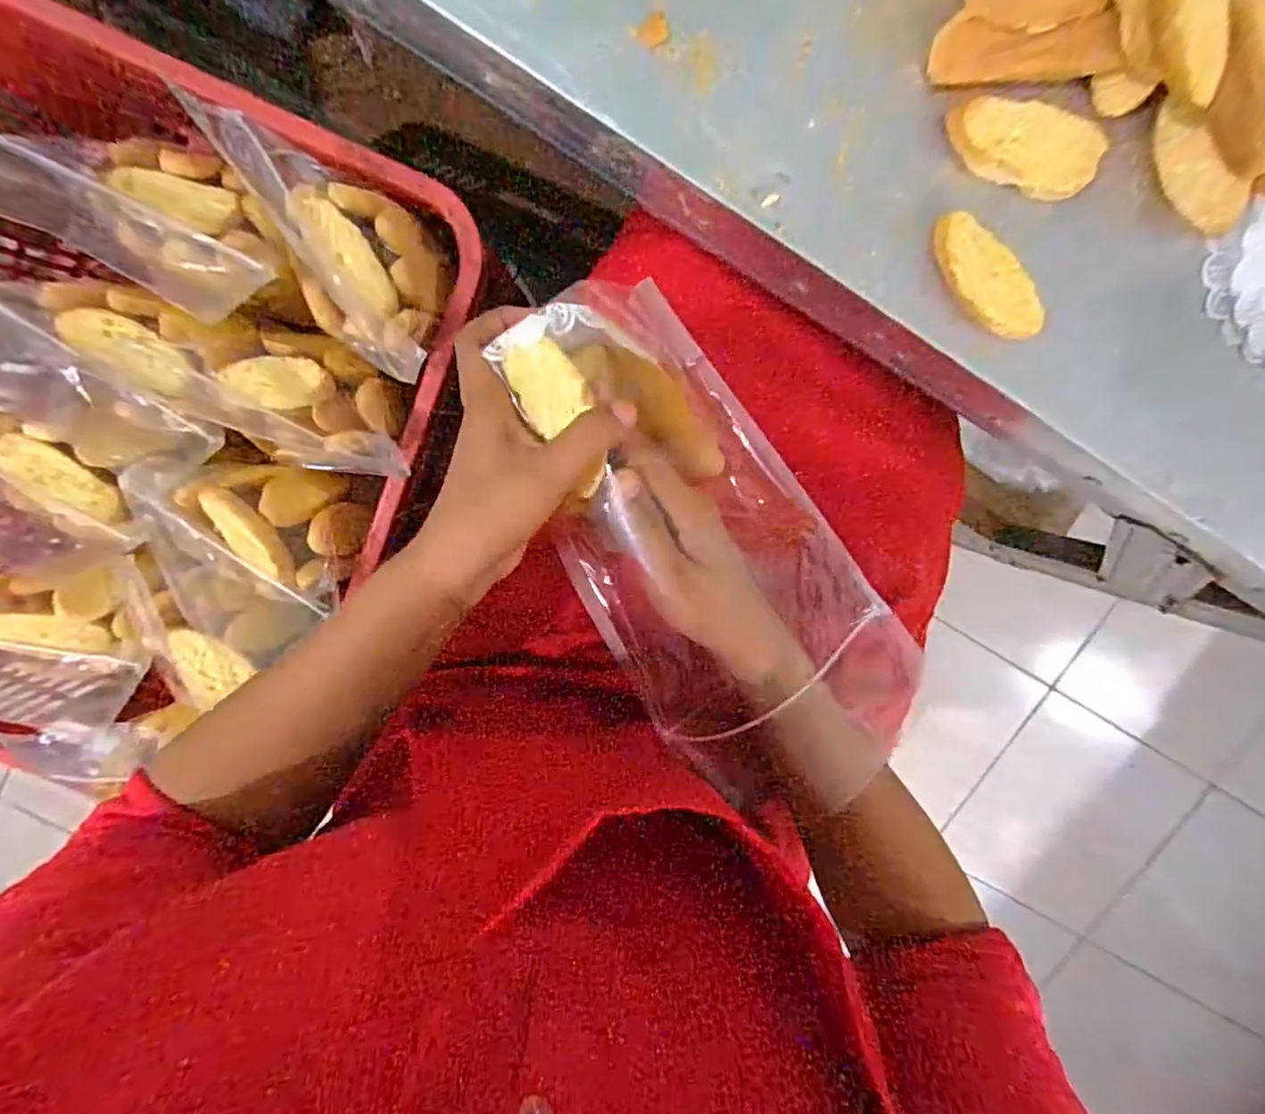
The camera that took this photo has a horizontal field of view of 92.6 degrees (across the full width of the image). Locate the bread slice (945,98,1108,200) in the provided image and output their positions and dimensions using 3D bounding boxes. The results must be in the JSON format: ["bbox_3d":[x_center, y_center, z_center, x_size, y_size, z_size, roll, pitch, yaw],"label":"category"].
[{"bbox_3d":[0.222,-0.230,0.343,0.089,0.019,0.037,11,101,-3],"label":"bread slice"}]

